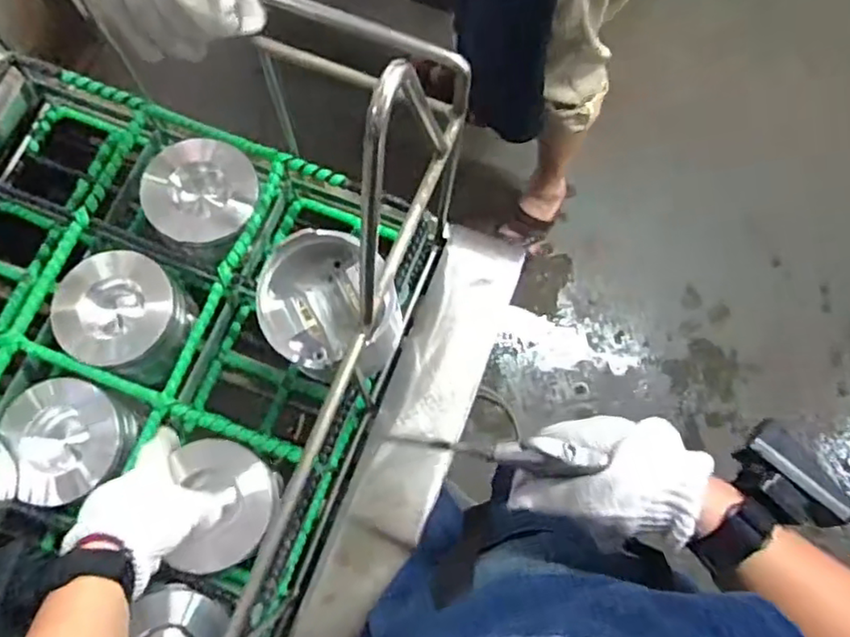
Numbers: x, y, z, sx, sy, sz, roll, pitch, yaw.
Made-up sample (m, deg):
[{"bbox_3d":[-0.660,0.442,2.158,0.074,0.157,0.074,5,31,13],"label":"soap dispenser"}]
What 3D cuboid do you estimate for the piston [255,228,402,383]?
[{"bbox_3d":[-0.086,-0.011,0.552,0.104,0.089,0.105,0,77,-1],"label":"piston"}]

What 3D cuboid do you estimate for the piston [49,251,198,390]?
[{"bbox_3d":[-0.291,-0.003,0.628,0.125,0.086,0.108,27,78,5],"label":"piston"}]

